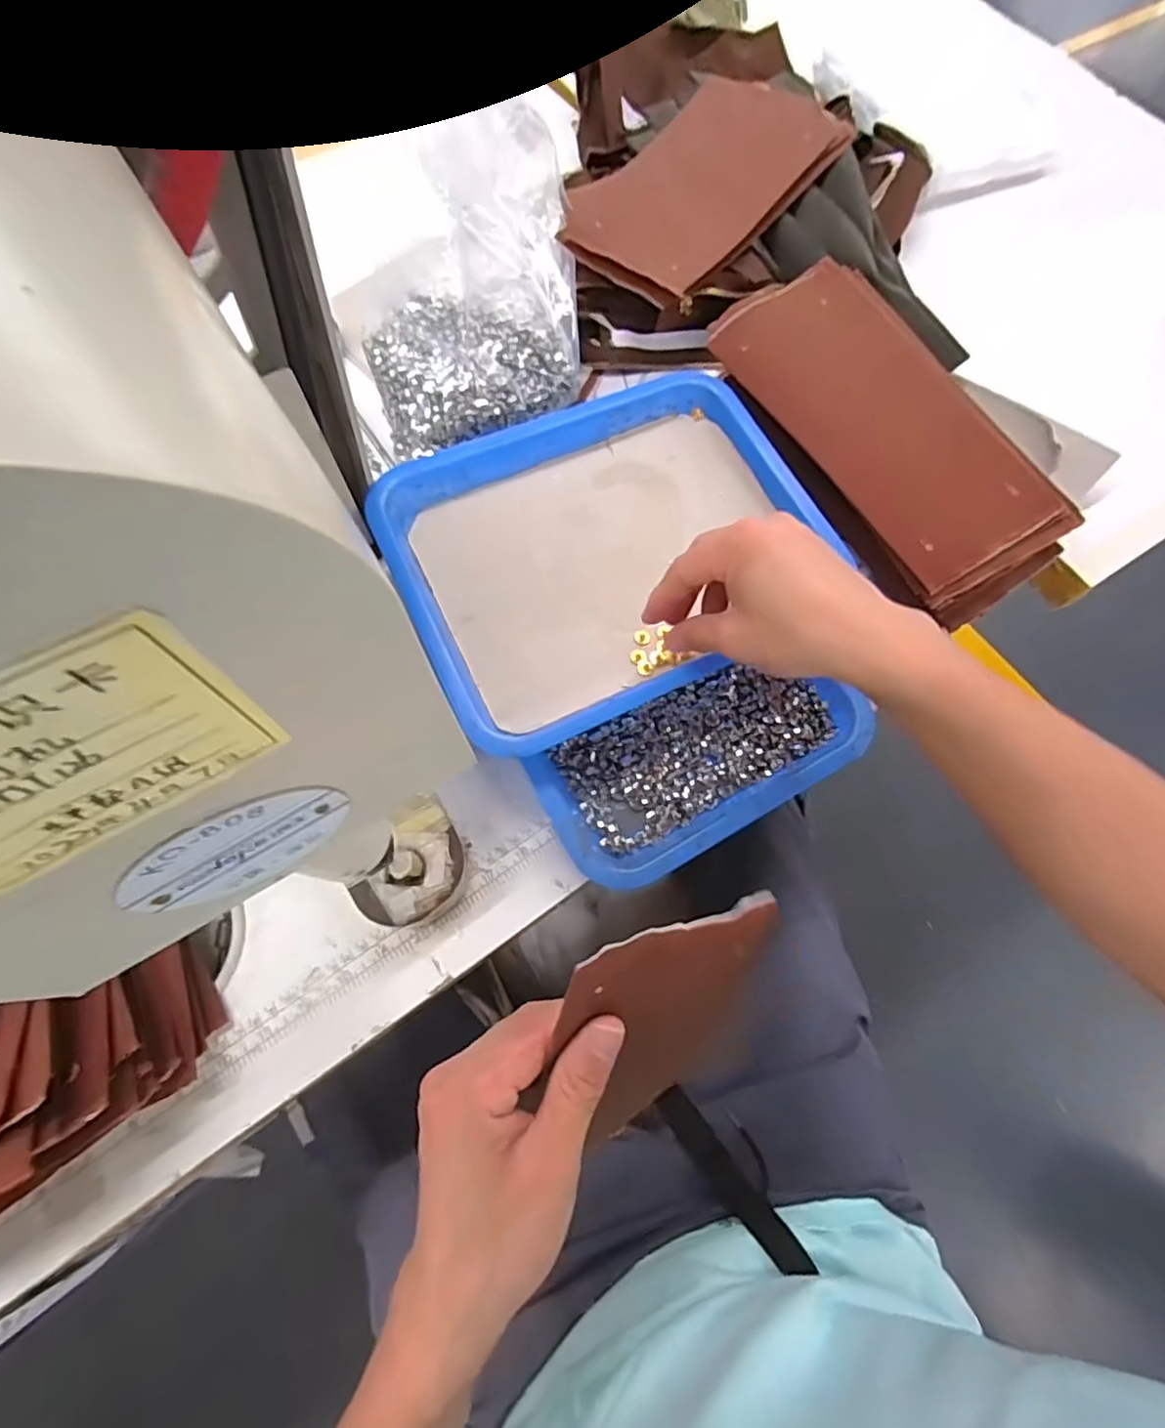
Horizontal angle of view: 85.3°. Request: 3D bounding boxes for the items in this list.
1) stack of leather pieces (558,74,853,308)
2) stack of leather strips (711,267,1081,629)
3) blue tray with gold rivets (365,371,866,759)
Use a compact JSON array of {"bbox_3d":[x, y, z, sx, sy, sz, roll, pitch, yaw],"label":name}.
[{"bbox_3d":[0.104,-0.455,0.534,0.138,0.025,0.269,37,72,11],"label":"stack of leather pieces"},{"bbox_3d":[0.215,-0.202,0.466,0.133,0.061,0.281,-30,74,-13],"label":"stack of leather strips"},{"bbox_3d":[0.018,-0.116,0.446,0.285,0.042,0.222,-25,73,-11],"label":"blue tray with gold rivets"}]

